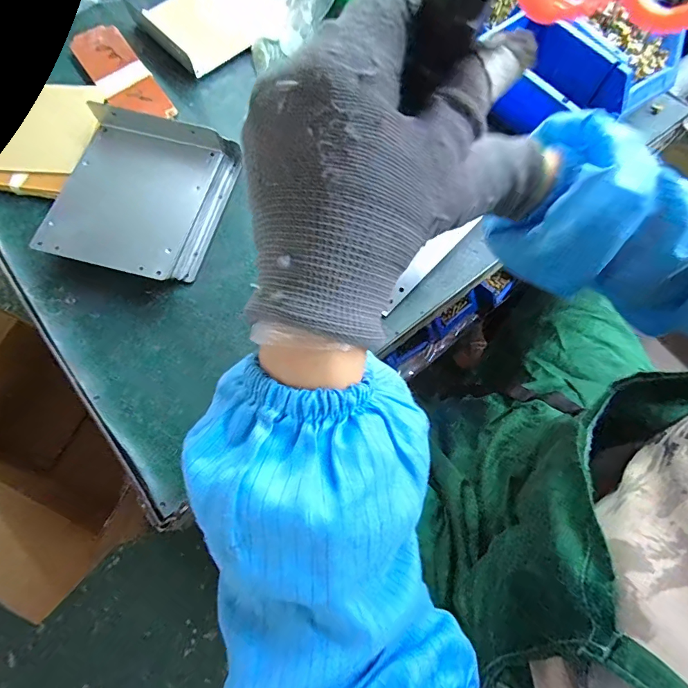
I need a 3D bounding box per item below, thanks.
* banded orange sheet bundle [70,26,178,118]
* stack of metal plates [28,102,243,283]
[{"bbox_3d":[-0.272,-0.327,0.484,0.062,0.014,0.171,-34,77,-12],"label":"banded orange sheet bundle"},{"bbox_3d":[-0.210,-0.151,0.410,0.154,0.051,0.172,17,72,3],"label":"stack of metal plates"}]

